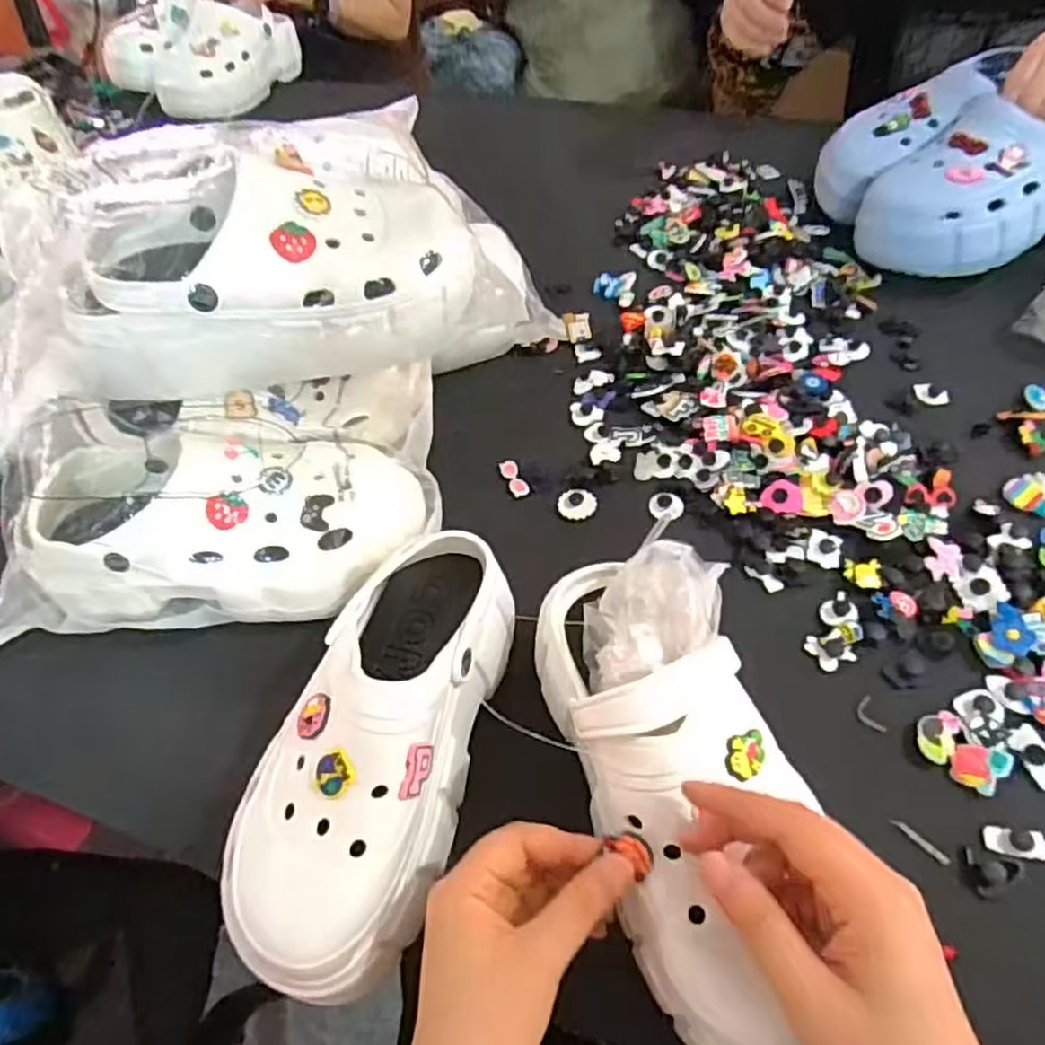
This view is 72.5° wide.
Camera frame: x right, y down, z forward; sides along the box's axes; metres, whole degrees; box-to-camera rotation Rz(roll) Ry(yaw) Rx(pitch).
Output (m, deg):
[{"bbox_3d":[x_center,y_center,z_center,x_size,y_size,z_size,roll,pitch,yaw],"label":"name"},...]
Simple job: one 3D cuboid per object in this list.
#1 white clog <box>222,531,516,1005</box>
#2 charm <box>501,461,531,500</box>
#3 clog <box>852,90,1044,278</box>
[{"bbox_3d":[-0.081,0.115,0.384,0.099,0.089,0.226,10,54,12],"label":"white clog"},{"bbox_3d":[-0.006,-0.036,0.567,0.014,0.004,0.038,-20,54,-10],"label":"charm"},{"bbox_3d":[0.432,-0.312,0.654,0.218,0.093,0.121,-25,55,-13],"label":"clog"}]

